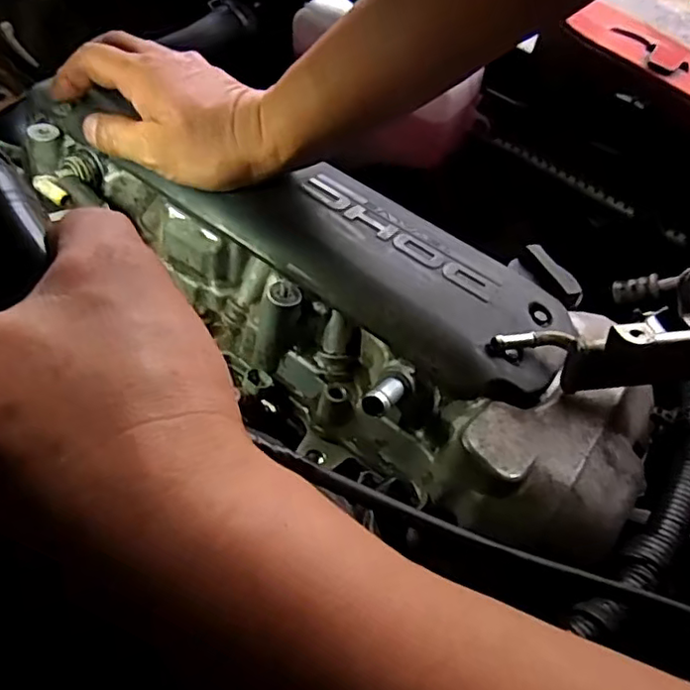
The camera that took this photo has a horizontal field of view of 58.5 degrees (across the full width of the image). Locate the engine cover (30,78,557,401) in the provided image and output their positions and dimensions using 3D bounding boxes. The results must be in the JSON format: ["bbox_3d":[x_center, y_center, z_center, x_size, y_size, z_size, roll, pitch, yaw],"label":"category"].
[{"bbox_3d":[-0.025,-0.082,0.385,0.348,0.031,0.107,31,63,12],"label":"engine cover"}]

